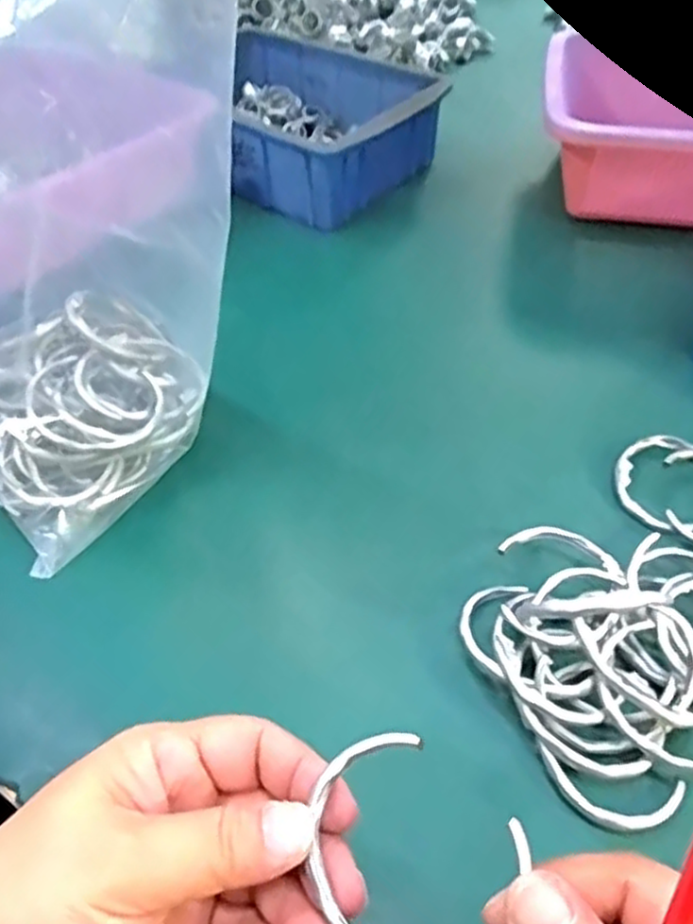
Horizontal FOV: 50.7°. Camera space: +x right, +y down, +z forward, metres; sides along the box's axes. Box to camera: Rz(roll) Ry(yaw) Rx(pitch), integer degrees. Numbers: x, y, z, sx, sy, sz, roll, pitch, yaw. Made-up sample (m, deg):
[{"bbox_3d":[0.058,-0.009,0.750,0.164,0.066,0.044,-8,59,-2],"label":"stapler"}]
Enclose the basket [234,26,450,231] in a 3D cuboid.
[{"bbox_3d":[-0.049,-0.302,0.651,0.232,0.069,0.175,30,55,26],"label":"basket"}]

